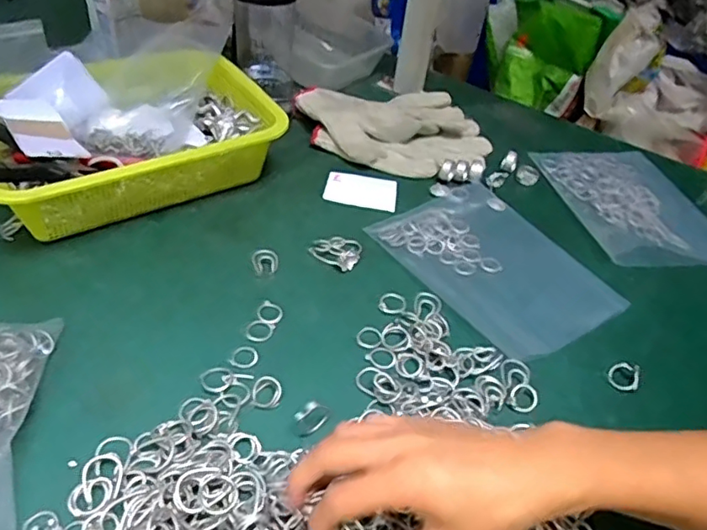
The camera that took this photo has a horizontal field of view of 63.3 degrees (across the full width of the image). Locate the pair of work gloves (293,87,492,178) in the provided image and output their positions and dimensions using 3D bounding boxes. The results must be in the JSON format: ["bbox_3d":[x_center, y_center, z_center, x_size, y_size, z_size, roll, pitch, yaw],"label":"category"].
[{"bbox_3d":[0.051,-0.164,0.676,0.205,0.023,0.167,-6,44,-15],"label":"pair of work gloves"}]

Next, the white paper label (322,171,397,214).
[{"bbox_3d":[0.008,-0.077,0.598,0.073,0.005,0.051,9,42,2],"label":"white paper label"}]

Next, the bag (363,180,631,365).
[{"bbox_3d":[0.128,0.000,0.533,0.147,0.017,0.200,-20,49,-27],"label":"bag"}]

